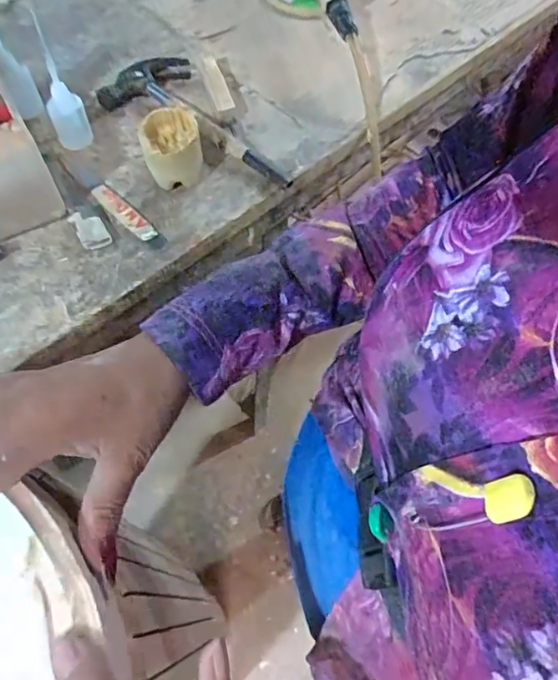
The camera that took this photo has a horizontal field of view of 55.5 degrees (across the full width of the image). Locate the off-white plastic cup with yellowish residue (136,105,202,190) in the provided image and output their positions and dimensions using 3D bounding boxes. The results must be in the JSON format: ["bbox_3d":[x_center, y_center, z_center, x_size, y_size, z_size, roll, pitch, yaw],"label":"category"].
[{"bbox_3d":[-0.104,-0.185,0.511,0.053,0.047,0.064,-11,60,-10],"label":"off-white plastic cup with yellowish residue"}]

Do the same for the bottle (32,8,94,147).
[{"bbox_3d":[-0.211,-0.241,0.513,0.034,0.117,0.028,-19,62,-15],"label":"bottle"}]

